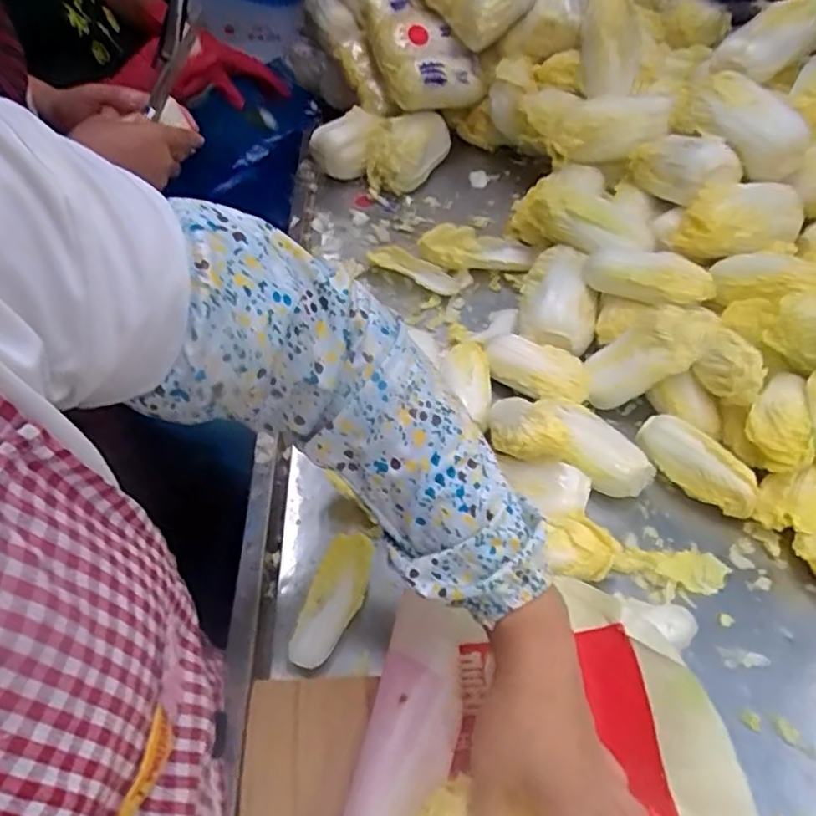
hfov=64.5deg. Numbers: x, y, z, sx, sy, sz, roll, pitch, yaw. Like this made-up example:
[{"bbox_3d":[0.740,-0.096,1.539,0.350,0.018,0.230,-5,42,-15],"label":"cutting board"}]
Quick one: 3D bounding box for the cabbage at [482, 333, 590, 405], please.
[{"bbox_3d":[0.122,-0.034,0.627,0.109,0.044,0.063,19,53,19],"label":"cabbage"}]

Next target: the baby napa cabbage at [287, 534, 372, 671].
[{"bbox_3d":[-0.058,0.148,0.494,0.044,0.031,0.100,12,51,13],"label":"baby napa cabbage"}]

